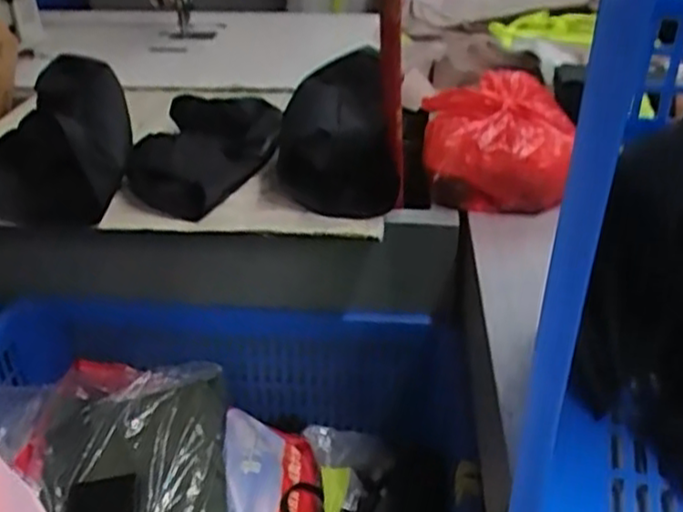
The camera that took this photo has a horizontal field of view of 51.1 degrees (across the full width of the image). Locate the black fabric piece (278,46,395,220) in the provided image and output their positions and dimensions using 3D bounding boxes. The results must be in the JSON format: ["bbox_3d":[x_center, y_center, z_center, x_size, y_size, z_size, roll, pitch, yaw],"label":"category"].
[{"bbox_3d":[-0.010,-0.154,0.880,0.135,0.149,0.208,-4,32,-4],"label":"black fabric piece"}]

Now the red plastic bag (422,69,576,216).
[{"bbox_3d":[0.200,-0.146,0.924,0.189,0.117,0.209,5,33,9],"label":"red plastic bag"}]

